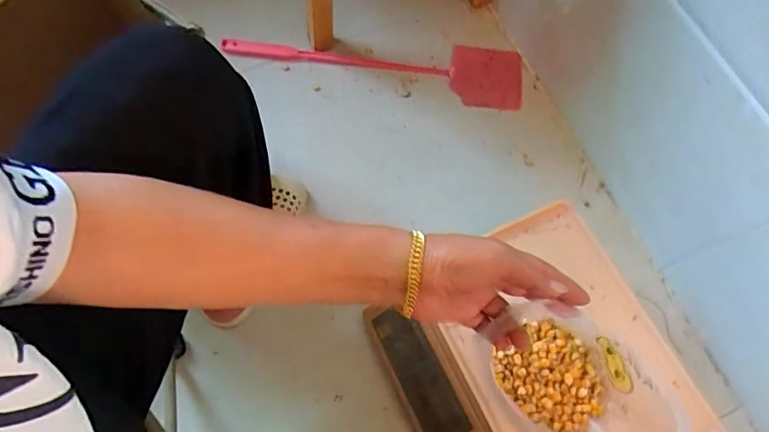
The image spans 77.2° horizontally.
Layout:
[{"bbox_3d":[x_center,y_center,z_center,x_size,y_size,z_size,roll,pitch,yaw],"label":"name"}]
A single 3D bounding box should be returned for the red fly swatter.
[{"bbox_3d":[-0.014,-0.291,0.866,0.527,0.021,0.130,12,70,4],"label":"red fly swatter"}]

